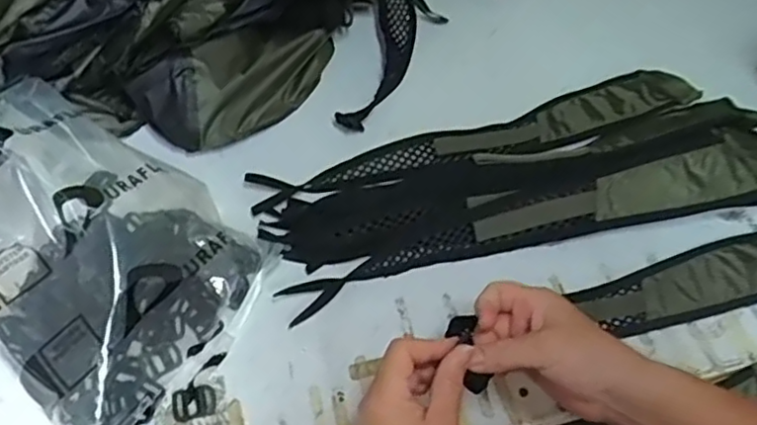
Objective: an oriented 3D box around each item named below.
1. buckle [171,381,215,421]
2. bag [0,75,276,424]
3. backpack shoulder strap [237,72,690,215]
[{"bbox_3d":[-0.163,0.166,0.577,0.037,0.006,0.030,-15,56,-9],"label":"buckle"},{"bbox_3d":[-0.275,0.003,0.593,0.313,0.171,0.221,39,64,25],"label":"bag"},{"bbox_3d":[0.112,-0.084,0.731,0.504,0.033,0.065,-15,56,-9],"label":"backpack shoulder strap"}]

